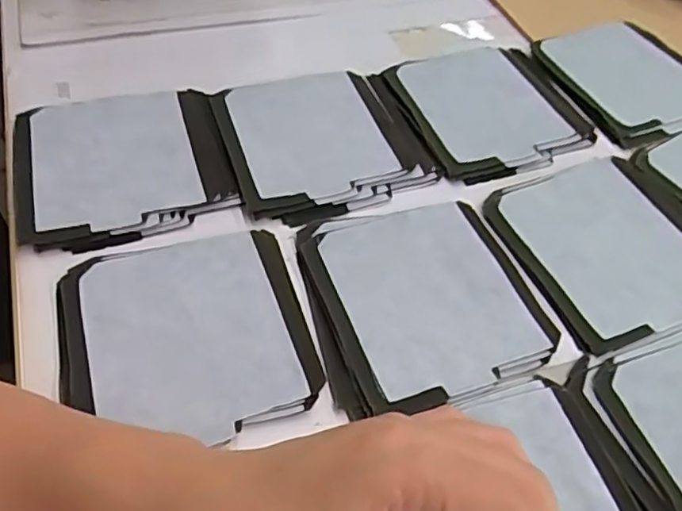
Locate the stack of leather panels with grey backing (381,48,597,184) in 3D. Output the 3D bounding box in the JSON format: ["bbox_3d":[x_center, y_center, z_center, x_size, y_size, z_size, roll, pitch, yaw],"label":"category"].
[{"bbox_3d":[0.124,-0.123,0.505,0.137,0.011,0.141,-13,53,-14],"label":"stack of leather panels with grey backing"}]

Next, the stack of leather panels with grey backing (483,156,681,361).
[{"bbox_3d":[0.182,-0.008,0.420,0.130,0.009,0.143,-14,53,-15],"label":"stack of leather panels with grey backing"}]

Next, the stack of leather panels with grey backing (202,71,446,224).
[{"bbox_3d":[-0.013,-0.092,0.465,0.145,0.012,0.145,-12,53,-14],"label":"stack of leather panels with grey backing"}]

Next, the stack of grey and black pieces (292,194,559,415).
[{"bbox_3d":[0.051,0.021,0.380,0.136,0.008,0.138,-10,52,-12],"label":"stack of grey and black pieces"}]

